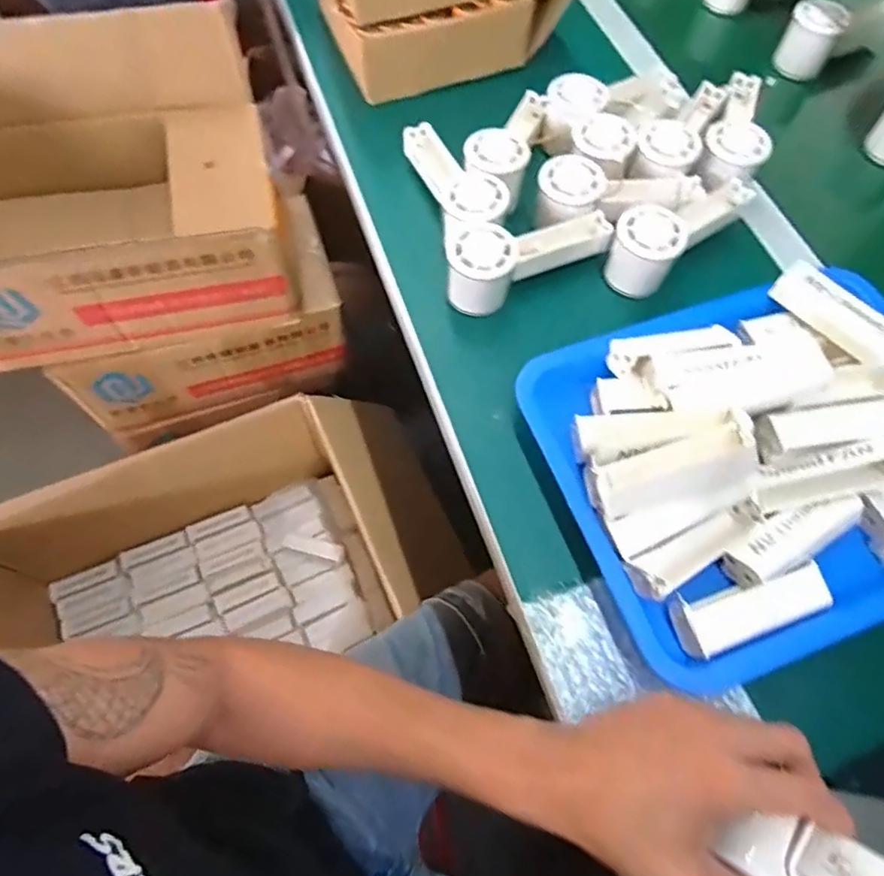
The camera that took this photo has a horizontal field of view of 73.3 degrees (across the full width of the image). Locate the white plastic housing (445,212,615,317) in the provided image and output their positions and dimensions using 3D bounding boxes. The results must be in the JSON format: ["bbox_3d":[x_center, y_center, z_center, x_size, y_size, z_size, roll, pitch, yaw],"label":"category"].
[{"bbox_3d":[0.073,-0.164,0.517,0.155,0.058,0.056,-27,67,-13],"label":"white plastic housing"}]

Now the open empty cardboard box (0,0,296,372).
[{"bbox_3d":[-0.396,-0.276,0.685,0.385,0.245,0.254,-9,65,-5],"label":"open empty cardboard box"}]

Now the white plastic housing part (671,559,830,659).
[{"bbox_3d":[0.207,0.113,0.397,0.100,0.020,0.038,-16,65,-9],"label":"white plastic housing part"}]

